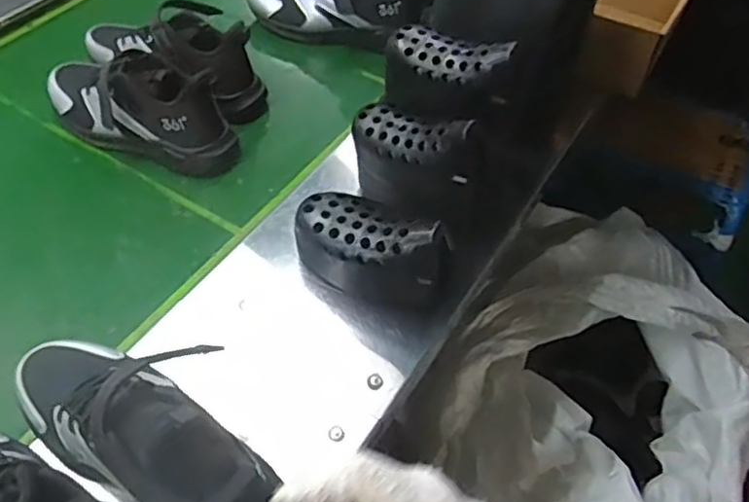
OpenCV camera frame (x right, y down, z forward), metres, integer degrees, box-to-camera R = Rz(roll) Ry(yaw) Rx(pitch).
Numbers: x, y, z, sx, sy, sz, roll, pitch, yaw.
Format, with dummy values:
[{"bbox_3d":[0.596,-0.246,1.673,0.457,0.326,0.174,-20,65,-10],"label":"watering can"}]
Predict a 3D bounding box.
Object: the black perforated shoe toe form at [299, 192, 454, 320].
[{"bbox_3d":[-0.011,-0.001,0.631,0.156,0.096,0.065,29,55,20],"label":"black perforated shoe toe form"}]

